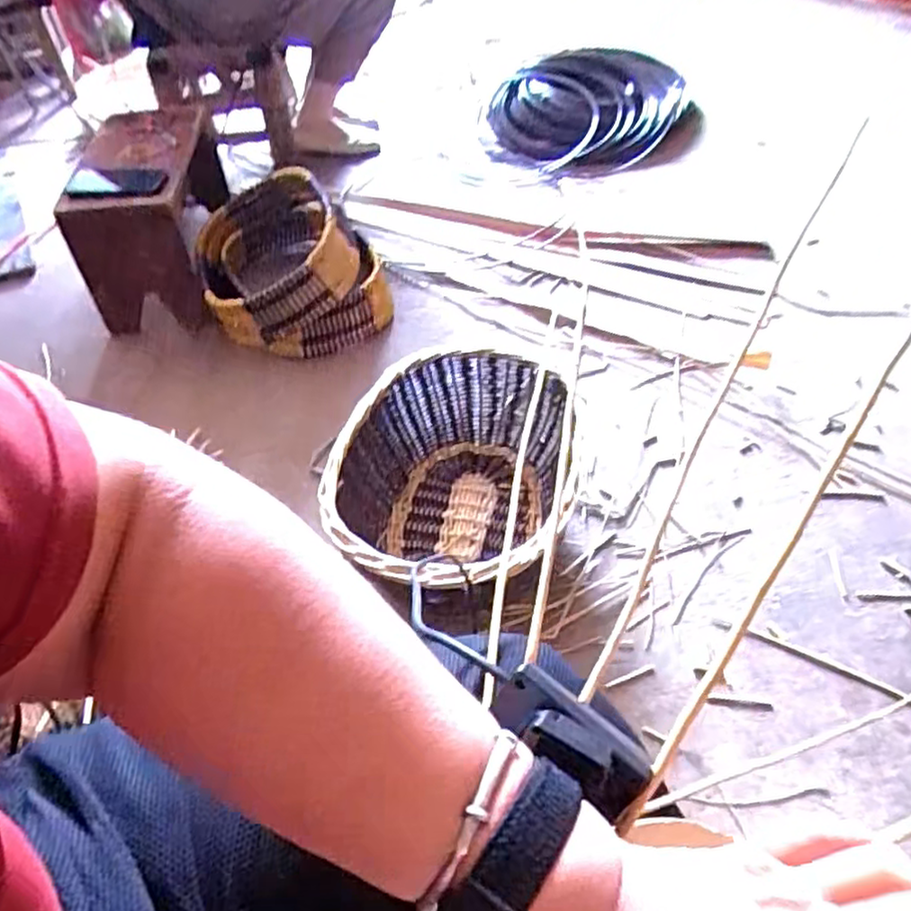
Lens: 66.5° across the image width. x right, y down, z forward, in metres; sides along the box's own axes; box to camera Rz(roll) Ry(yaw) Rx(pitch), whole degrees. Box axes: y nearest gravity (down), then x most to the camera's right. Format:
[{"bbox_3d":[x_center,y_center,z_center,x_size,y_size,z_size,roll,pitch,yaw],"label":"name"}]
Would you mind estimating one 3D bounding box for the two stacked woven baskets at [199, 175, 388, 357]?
[{"bbox_3d":[-0.306,-0.380,1.318,0.335,0.195,0.429,-5,48,-7],"label":"two stacked woven baskets"}]

